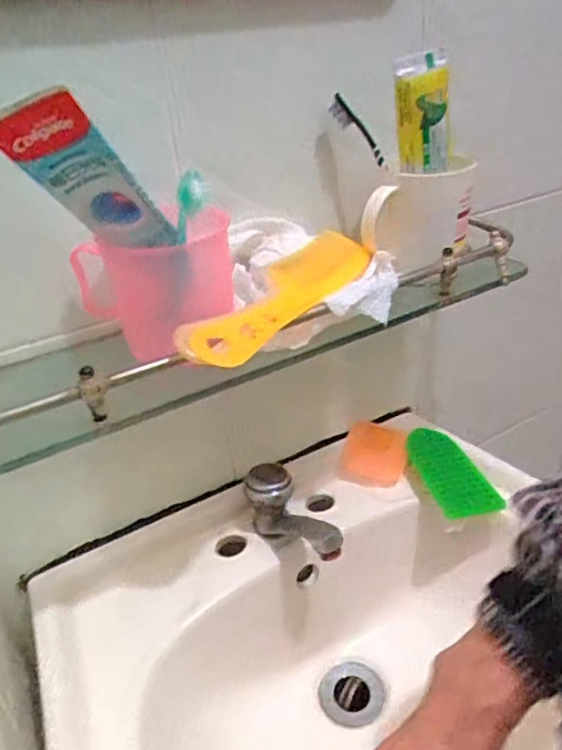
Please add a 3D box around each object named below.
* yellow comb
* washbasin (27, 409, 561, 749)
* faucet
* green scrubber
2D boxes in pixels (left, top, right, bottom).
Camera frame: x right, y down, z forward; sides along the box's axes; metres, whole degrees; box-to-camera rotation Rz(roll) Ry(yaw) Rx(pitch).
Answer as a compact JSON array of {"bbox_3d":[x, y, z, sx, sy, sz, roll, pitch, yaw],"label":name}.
[{"bbox_3d":[0.007,-0.064,0.416,0.044,0.011,0.208,38,44,9],"label":"yellow comb"},{"bbox_3d":[0.062,0.244,0.480,0.484,0.154,0.372,-23,33,-26],"label":"washbasin"},{"bbox_3d":[0.013,0.134,0.505,0.046,0.059,0.119,-22,33,-25],"label":"faucet"},{"bbox_3d":[0.169,0.096,0.576,0.057,0.012,0.133,-14,30,-3],"label":"green scrubber"}]

